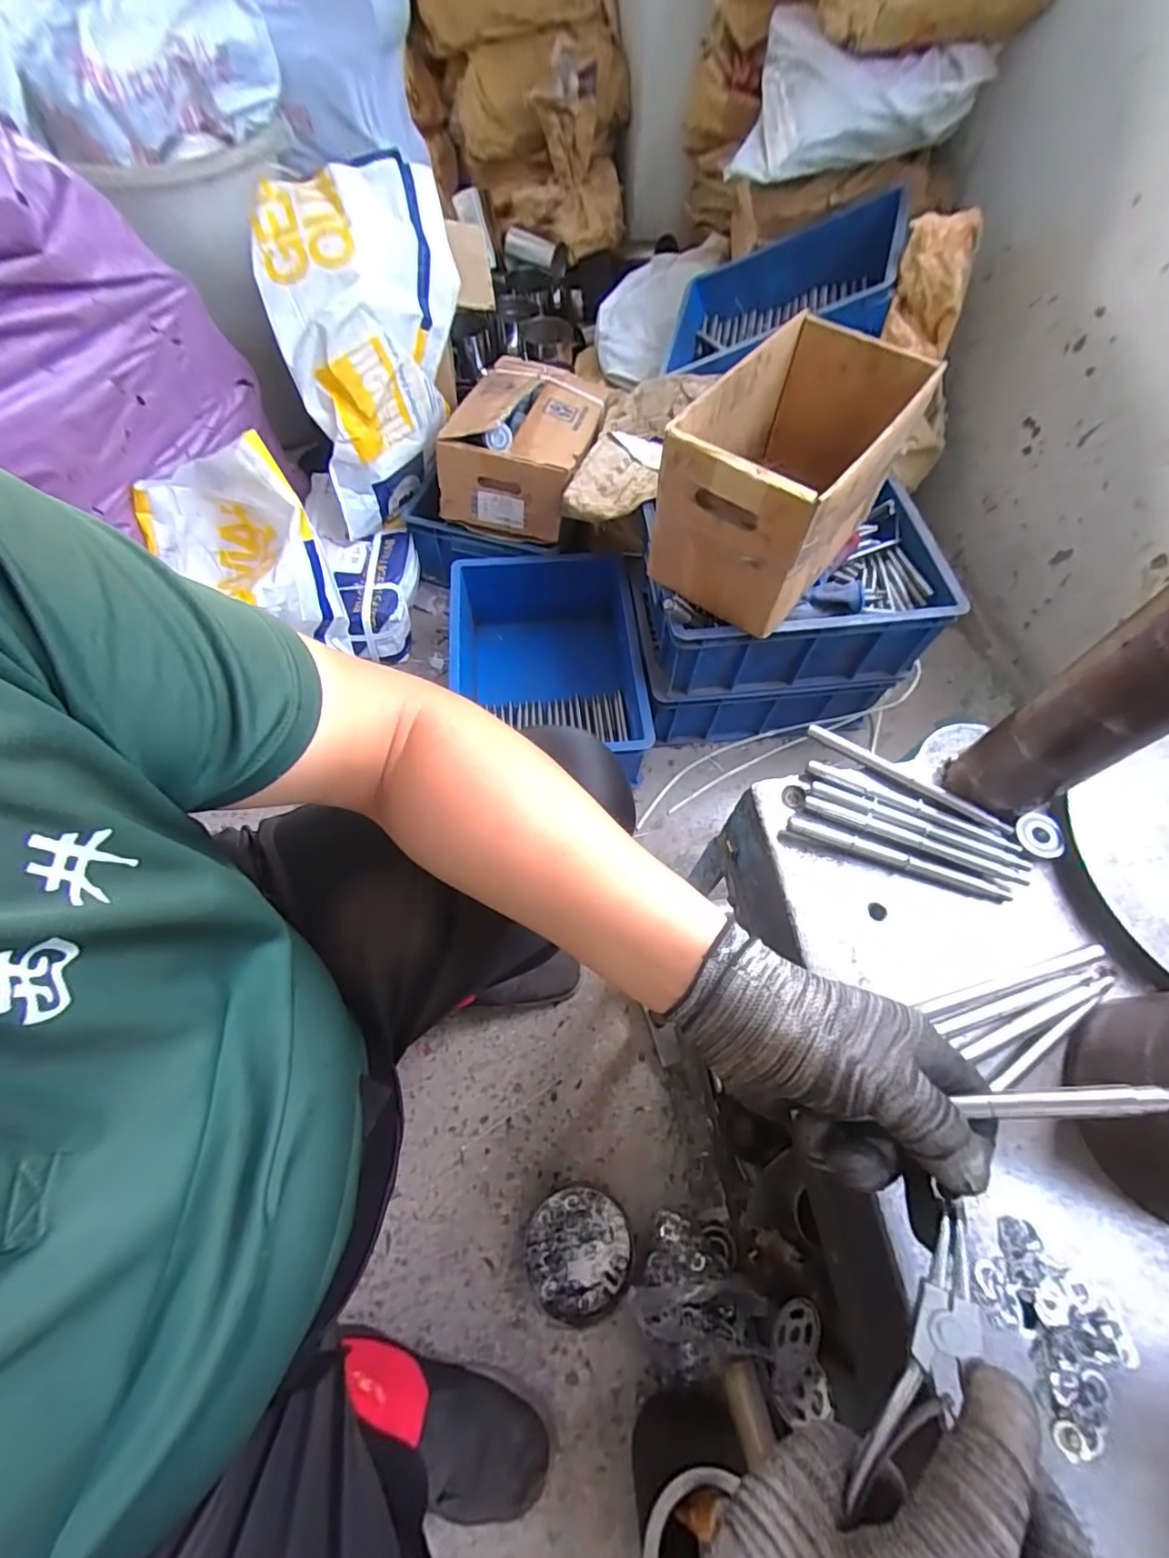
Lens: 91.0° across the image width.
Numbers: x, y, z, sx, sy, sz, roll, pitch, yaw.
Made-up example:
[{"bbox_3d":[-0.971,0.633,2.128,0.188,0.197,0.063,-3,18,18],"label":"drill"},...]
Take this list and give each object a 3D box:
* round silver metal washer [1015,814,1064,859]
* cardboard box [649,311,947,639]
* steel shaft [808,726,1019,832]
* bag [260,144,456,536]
[{"bbox_3d":[0.345,0.042,0.437,0.037,0.007,0.033,-40,71,-19],"label":"round silver metal washer"},{"bbox_3d":[0.244,-0.372,0.709,0.195,0.188,0.303,33,67,14],"label":"cardboard box"},{"bbox_3d":[0.256,-0.001,0.461,0.163,0.009,0.011,33,67,14],"label":"steel shaft"},{"bbox_3d":[-0.334,-0.679,0.935,0.264,0.359,0.329,-6,64,-4],"label":"bag"}]

